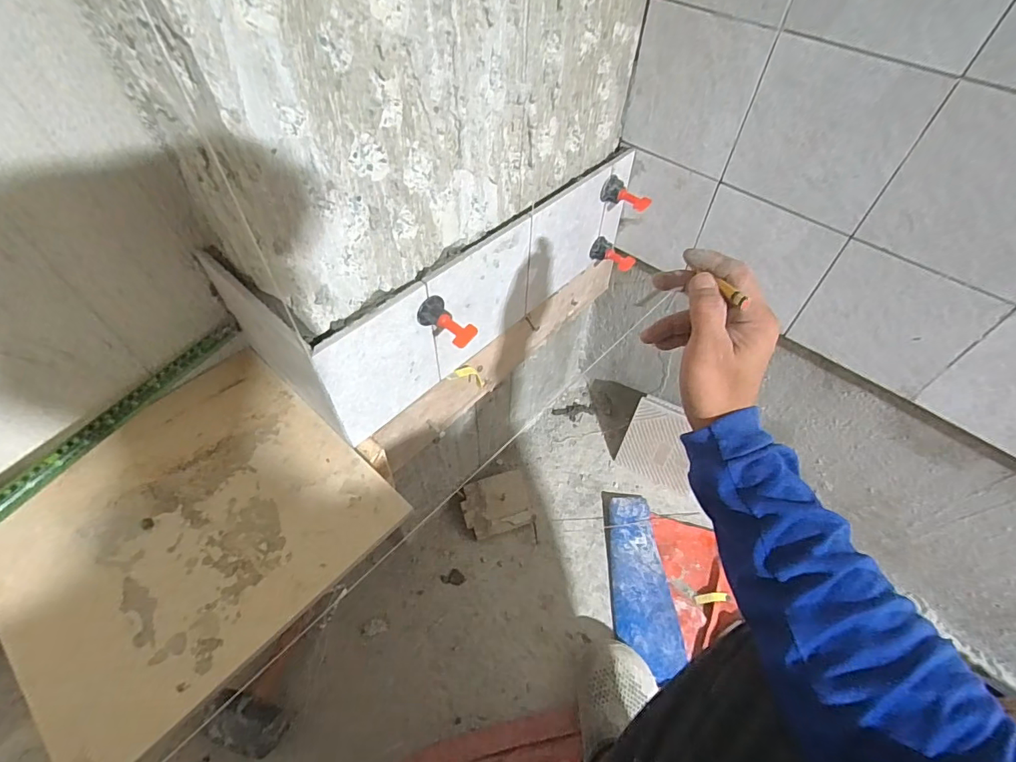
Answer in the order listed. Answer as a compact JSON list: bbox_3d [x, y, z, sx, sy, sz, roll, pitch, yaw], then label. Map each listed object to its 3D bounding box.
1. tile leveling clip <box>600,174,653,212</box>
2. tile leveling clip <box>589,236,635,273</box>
[{"bbox_3d":[0.148,-0.231,0.604,0.060,0.027,0.026,21,55,14],"label":"tile leveling clip"},{"bbox_3d":[0.146,-0.173,0.674,0.062,0.026,0.024,32,58,21],"label":"tile leveling clip"}]

